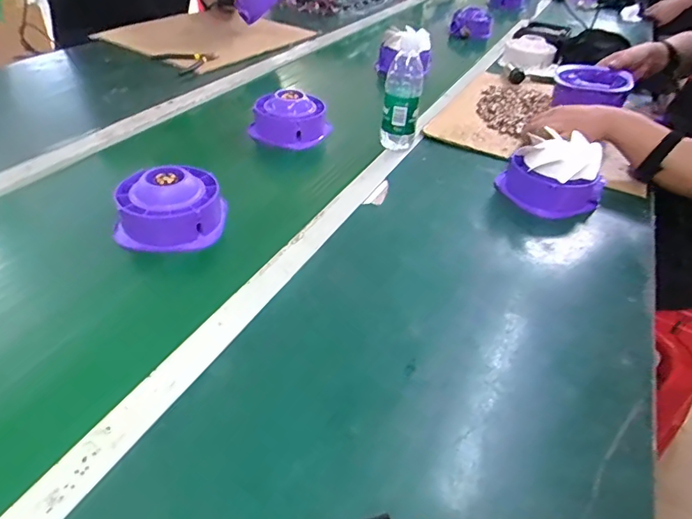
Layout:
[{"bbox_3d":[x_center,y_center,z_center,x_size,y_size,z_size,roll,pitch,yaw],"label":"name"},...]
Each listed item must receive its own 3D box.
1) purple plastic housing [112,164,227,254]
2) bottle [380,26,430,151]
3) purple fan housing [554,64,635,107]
[{"bbox_3d":[-0.233,-0.071,0.629,0.137,0.077,0.105,-7,41,-15],"label":"purple plastic housing"},{"bbox_3d":[0.093,-0.270,0.793,0.060,0.197,0.055,9,39,5],"label":"bottle"},{"bbox_3d":[0.462,-0.331,0.902,0.120,0.048,0.134,13,40,9],"label":"purple fan housing"}]

